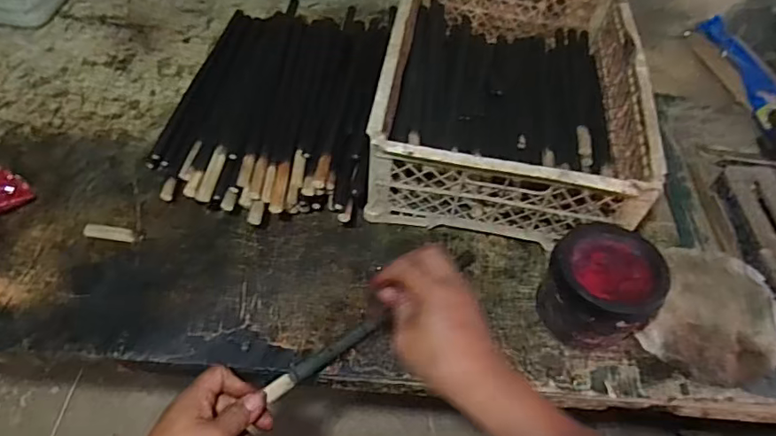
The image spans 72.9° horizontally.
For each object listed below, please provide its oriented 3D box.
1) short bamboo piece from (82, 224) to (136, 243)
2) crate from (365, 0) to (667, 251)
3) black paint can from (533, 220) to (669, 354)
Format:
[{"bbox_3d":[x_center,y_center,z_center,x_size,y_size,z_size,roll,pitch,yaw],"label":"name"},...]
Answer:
[{"bbox_3d":[-0.323,0.018,0.609,0.056,0.017,0.015,4,54,-1],"label":"short bamboo piece"},{"bbox_3d":[0.165,-0.185,0.718,0.312,0.137,0.447,11,54,5],"label":"crate"},{"bbox_3d":[0.220,0.076,0.558,0.108,0.099,0.107,2,54,-2],"label":"black paint can"}]

